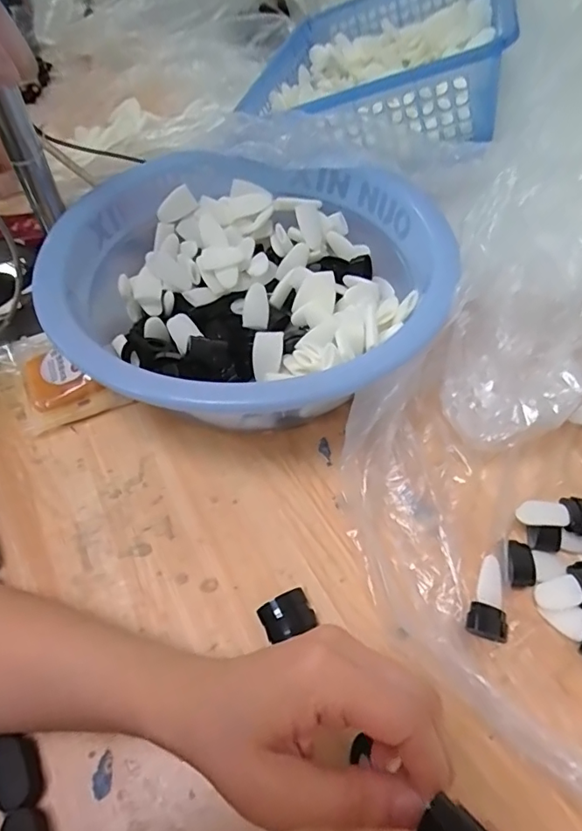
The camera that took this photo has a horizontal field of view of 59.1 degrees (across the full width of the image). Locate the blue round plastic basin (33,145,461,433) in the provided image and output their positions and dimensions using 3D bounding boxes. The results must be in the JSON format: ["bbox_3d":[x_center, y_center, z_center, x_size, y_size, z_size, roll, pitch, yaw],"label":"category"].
[{"bbox_3d":[-0.032,-0.116,0.468,0.337,0.108,0.340,-1,54,1],"label":"blue round plastic basin"}]

